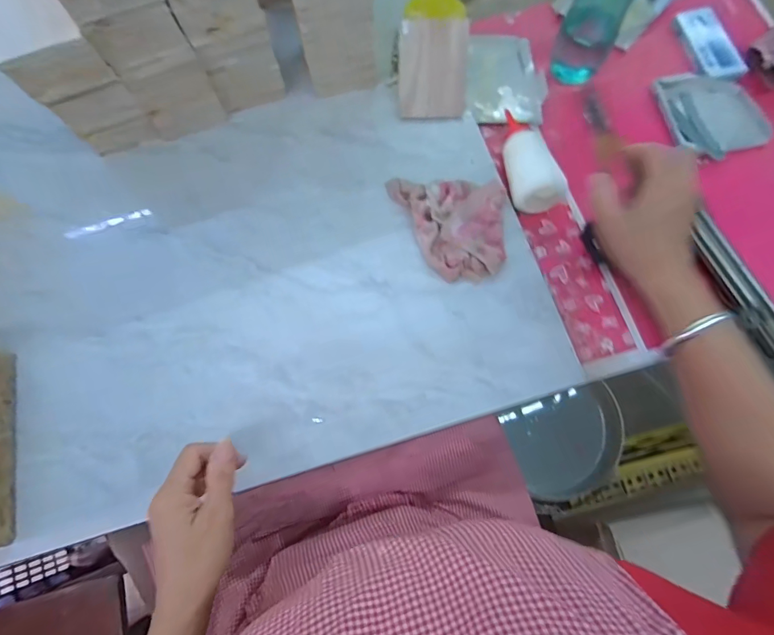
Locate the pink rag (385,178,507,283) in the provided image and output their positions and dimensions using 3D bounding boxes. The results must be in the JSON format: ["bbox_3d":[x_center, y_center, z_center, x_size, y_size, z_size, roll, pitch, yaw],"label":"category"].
[{"bbox_3d":[0.076,-0.113,0.516,0.137,0.025,0.134,-1,75,0],"label":"pink rag"}]

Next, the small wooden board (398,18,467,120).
[{"bbox_3d":[0.062,-0.324,0.551,0.087,0.005,0.111,-1,120,1],"label":"small wooden board"}]

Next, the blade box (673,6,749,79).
[{"bbox_3d":[0.476,-0.401,0.613,0.060,0.014,0.119,-15,75,-4],"label":"blade box"}]

